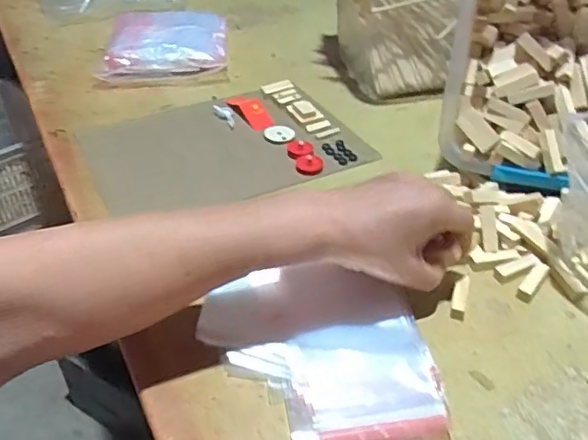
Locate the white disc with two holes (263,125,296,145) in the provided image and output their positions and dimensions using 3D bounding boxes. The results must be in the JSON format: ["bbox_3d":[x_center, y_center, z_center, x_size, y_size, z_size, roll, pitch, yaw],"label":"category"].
[{"bbox_3d":[-0.017,-0.097,0.640,0.035,0.009,0.035,0,39,0],"label":"white disc with two holes"}]

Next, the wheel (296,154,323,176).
[{"bbox_3d":[0.016,-0.058,0.588,0.027,0.007,0.026,-6,40,-6],"label":"wheel"}]

